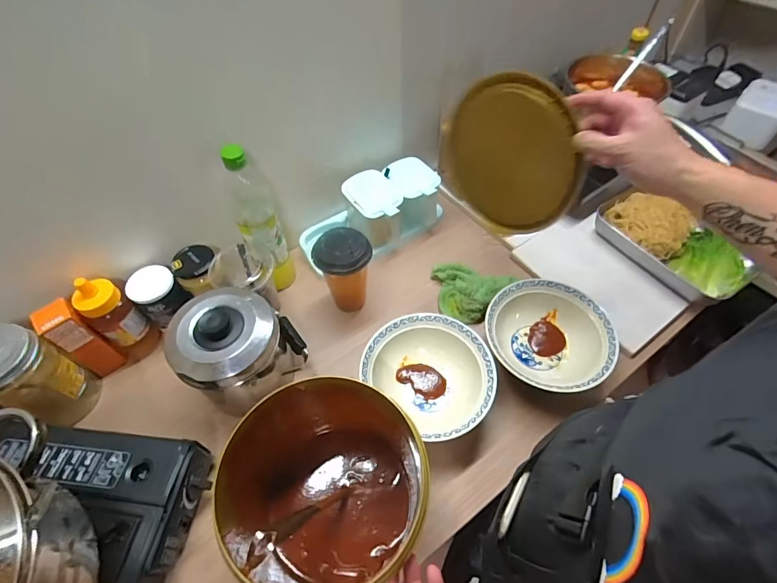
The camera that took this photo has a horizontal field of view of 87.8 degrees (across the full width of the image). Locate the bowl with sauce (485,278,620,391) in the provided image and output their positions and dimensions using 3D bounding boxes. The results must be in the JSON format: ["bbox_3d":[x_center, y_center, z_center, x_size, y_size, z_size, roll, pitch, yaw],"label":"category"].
[{"bbox_3d":[0.238,0.076,0.619,0.179,0.067,0.176,-2,53,2],"label":"bowl with sauce"}]

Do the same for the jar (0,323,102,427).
[{"bbox_3d":[-0.507,0.119,0.573,0.100,0.164,0.090,23,58,19],"label":"jar"}]

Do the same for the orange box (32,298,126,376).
[{"bbox_3d":[-0.453,0.073,0.601,0.033,0.147,0.048,35,62,26],"label":"orange box"}]

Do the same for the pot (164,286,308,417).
[{"bbox_3d":[-0.209,0.077,0.574,0.150,0.154,0.138,-2,53,2],"label":"pot"}]

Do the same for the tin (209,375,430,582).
[{"bbox_3d":[-0.070,0.221,0.447,0.173,0.174,0.189,-2,53,2],"label":"tin"}]

